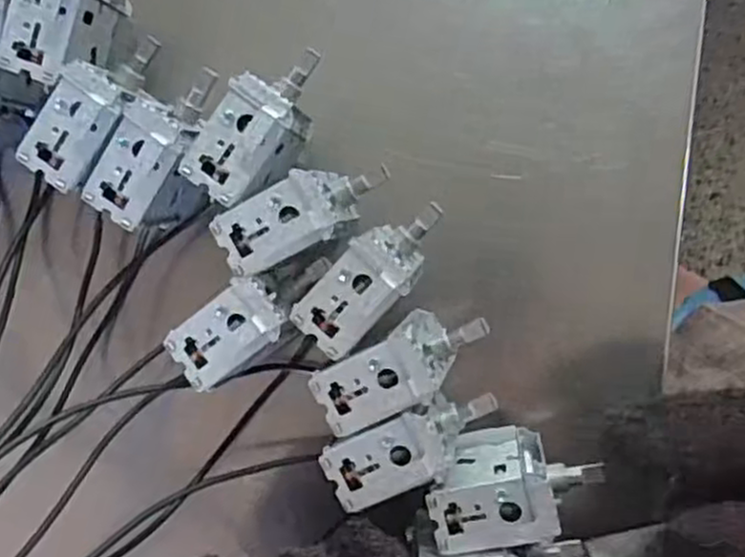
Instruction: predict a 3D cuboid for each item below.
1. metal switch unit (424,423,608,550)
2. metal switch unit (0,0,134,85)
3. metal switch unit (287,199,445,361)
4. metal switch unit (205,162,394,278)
[{"bbox_3d":[0.047,0.068,0.246,0.053,0.036,0.028,-11,94,11],"label":"metal switch unit"},{"bbox_3d":[-0.102,-0.091,0.249,0.023,0.039,0.052,13,98,8],"label":"metal switch unit"},{"bbox_3d":[0.000,-0.001,0.237,0.056,0.020,0.023,-45,88,11],"label":"metal switch unit"},{"bbox_3d":[-0.022,-0.021,0.237,0.054,0.018,0.023,-25,89,9],"label":"metal switch unit"}]

